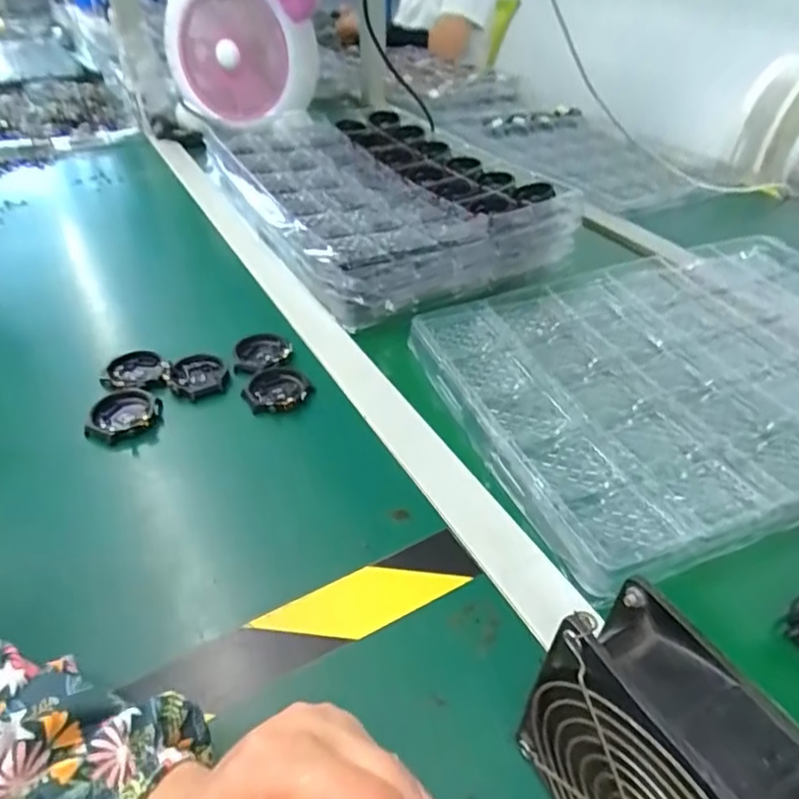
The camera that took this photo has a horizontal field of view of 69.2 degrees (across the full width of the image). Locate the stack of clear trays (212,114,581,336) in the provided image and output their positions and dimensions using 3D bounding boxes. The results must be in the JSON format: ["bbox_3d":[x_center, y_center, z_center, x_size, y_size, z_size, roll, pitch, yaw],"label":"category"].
[{"bbox_3d":[-0.047,-0.285,0.767,0.324,0.073,0.544,-18,43,-22],"label":"stack of clear trays"}]

